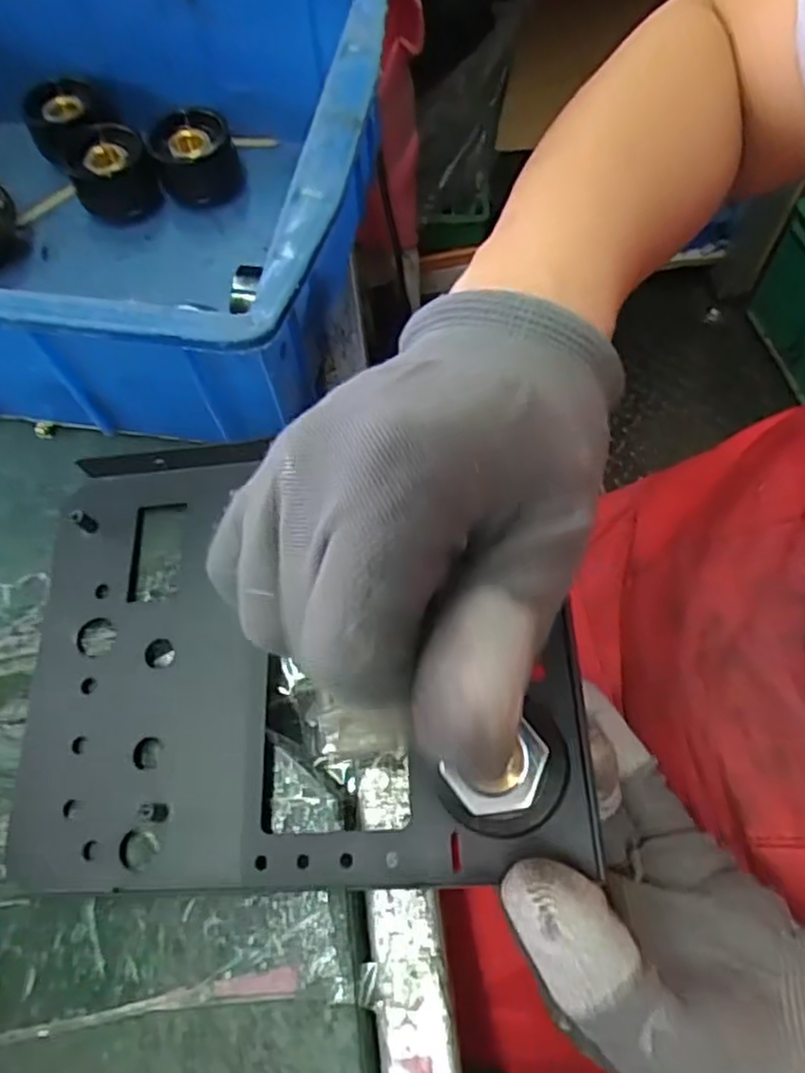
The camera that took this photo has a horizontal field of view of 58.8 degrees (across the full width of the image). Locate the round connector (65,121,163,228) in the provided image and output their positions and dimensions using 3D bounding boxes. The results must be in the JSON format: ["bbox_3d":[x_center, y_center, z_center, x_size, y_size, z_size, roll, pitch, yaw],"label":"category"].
[{"bbox_3d":[-0.137,-0.175,0.341,0.036,0.028,0.036,-12,64,-3],"label":"round connector"}]

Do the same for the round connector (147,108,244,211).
[{"bbox_3d":[-0.099,-0.183,0.343,0.037,0.028,0.038,-1,64,2],"label":"round connector"}]

